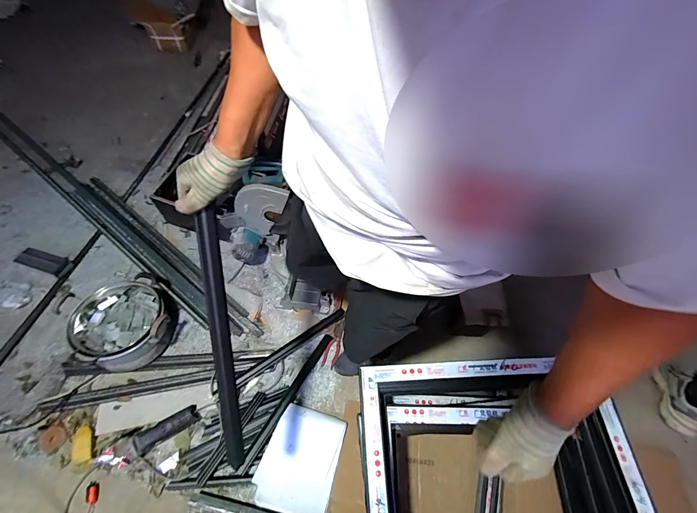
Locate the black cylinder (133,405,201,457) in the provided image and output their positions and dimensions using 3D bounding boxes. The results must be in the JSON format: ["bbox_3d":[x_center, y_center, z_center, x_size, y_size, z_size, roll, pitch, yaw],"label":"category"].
[{"bbox_3d":[-0.588,0.553,1.051,0.188,0.052,0.059,-27,63,-21],"label":"black cylinder"}]

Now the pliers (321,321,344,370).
[{"bbox_3d":[-0.053,0.343,1.277,0.053,0.026,0.184,17,57,6],"label":"pliers"}]

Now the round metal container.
[{"bbox_3d":[-0.790,0.234,1.175,0.299,0.168,0.306,2,57,-4],"label":"round metal container"}]

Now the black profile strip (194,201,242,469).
[{"bbox_3d":[-0.229,0.172,0.584,0.032,0.506,0.020,-2,15,-6],"label":"black profile strip"}]

